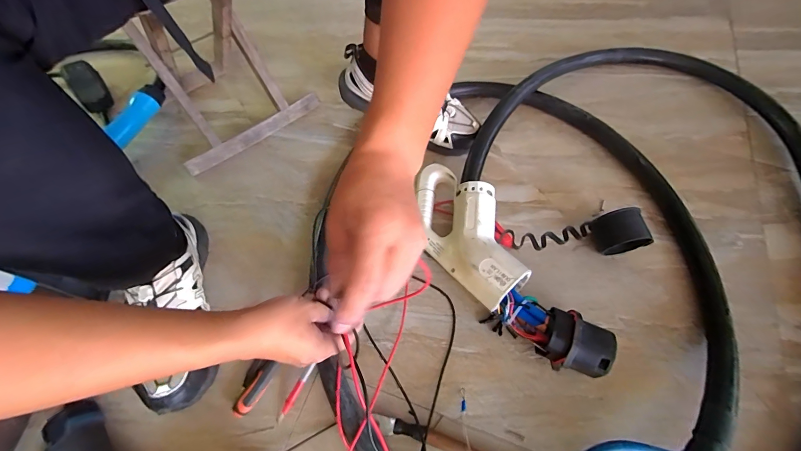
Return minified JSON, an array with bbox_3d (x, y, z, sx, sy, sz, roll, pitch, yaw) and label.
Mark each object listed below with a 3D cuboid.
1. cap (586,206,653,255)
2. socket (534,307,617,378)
[{"bbox_3d":[0.332,0.011,0.535,0.071,0.067,0.064,-15,63,-8],"label":"cap"},{"bbox_3d":[0.224,0.154,0.453,0.078,0.071,0.067,15,62,6],"label":"socket"}]

